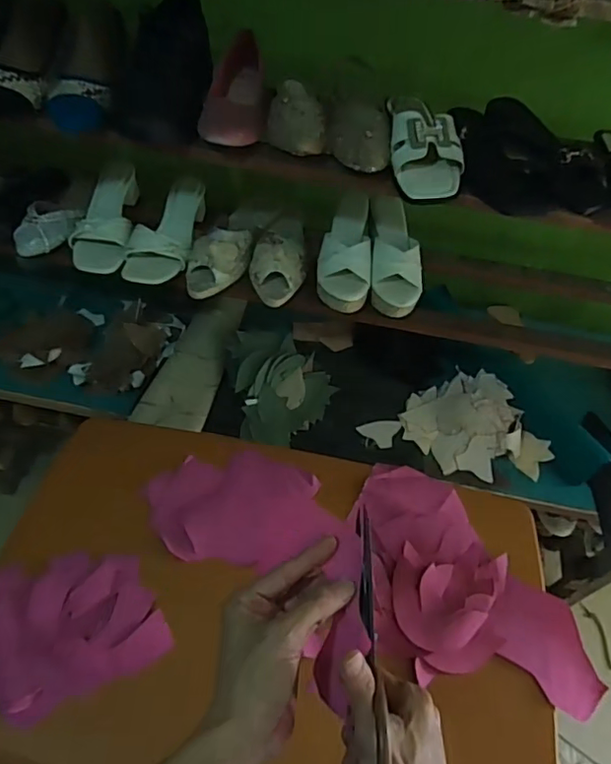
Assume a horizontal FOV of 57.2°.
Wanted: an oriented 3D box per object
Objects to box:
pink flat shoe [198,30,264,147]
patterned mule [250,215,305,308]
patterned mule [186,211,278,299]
[{"bbox_3d":[-0.094,-0.381,0.736,0.077,0.054,0.225,1,53,-3],"label":"pink flat shoe"},{"bbox_3d":[-0.040,-0.217,0.917,0.087,0.062,0.218,6,53,0],"label":"patterned mule"},{"bbox_3d":[-0.125,-0.232,0.914,0.088,0.060,0.222,16,53,8],"label":"patterned mule"}]

